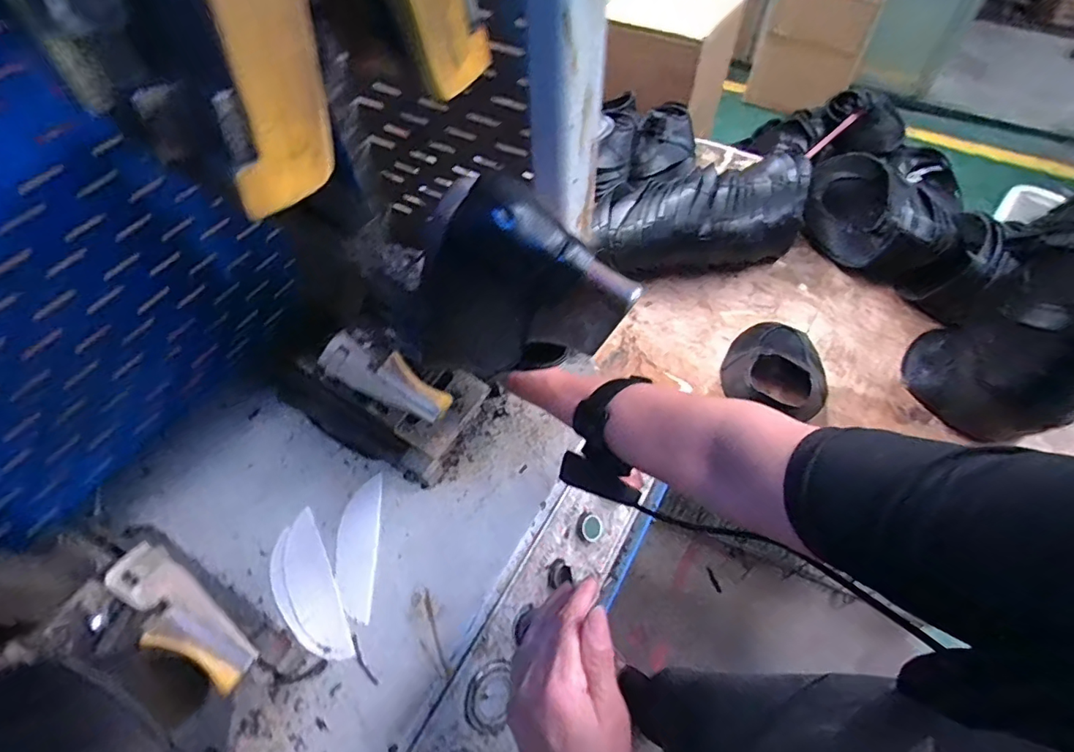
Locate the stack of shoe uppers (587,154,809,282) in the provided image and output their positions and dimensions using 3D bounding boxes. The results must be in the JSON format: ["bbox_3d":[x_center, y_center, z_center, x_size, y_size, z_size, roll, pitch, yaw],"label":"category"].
[{"bbox_3d":[0.311,-0.300,1.011,0.466,0.150,0.188,-10,56,-7],"label":"stack of shoe uppers"}]

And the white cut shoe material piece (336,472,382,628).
[{"bbox_3d":[-0.189,0.178,0.546,0.044,0.004,0.146,-3,55,-2],"label":"white cut shoe material piece"}]

